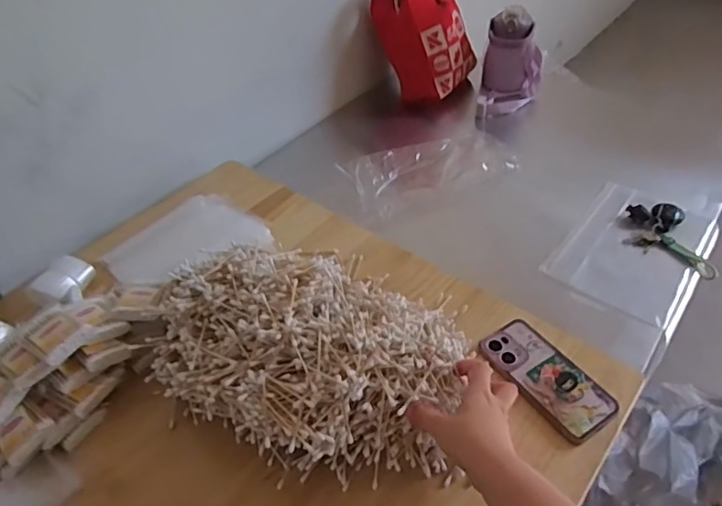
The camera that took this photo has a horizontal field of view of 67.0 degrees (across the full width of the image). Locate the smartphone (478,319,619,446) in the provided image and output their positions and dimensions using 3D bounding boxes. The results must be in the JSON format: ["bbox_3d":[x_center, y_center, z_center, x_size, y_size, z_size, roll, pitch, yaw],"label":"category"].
[{"bbox_3d":[0.219,0.141,0.645,0.078,0.021,0.159,-25,49,-23],"label":"smartphone"}]

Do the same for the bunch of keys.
[{"bbox_3d":[0.507,-0.033,0.885,0.150,0.022,0.122,24,50,27],"label":"bunch of keys"}]

